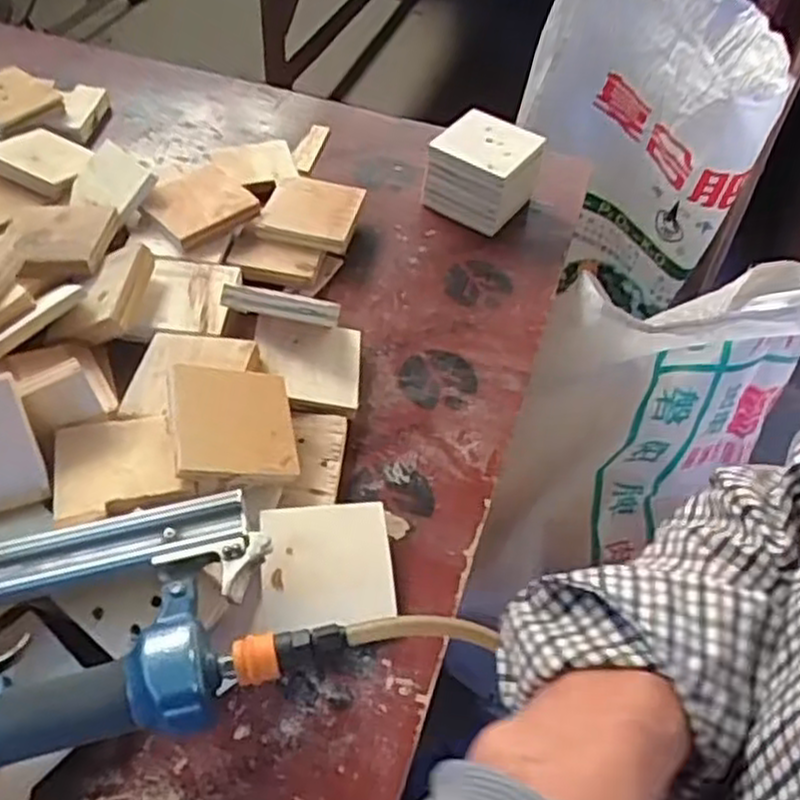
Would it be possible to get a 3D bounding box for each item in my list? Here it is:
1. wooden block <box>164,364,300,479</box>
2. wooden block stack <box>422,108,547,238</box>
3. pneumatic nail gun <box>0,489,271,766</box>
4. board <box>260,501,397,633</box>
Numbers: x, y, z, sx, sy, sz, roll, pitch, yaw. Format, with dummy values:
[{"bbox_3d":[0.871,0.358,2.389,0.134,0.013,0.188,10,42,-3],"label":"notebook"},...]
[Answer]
[{"bbox_3d":[-0.119,0.016,0.562,0.088,0.013,0.084,6,59,-33],"label":"wooden block"},{"bbox_3d":[0.090,-0.244,0.836,0.099,0.079,0.109,27,53,16],"label":"wooden block stack"},{"bbox_3d":[-0.195,0.133,0.456,0.226,0.049,0.183,-10,52,-13],"label":"pneumatic nail gun"},{"bbox_3d":[-0.050,0.115,0.547,0.094,0.008,0.085,2,64,-21],"label":"board"}]

